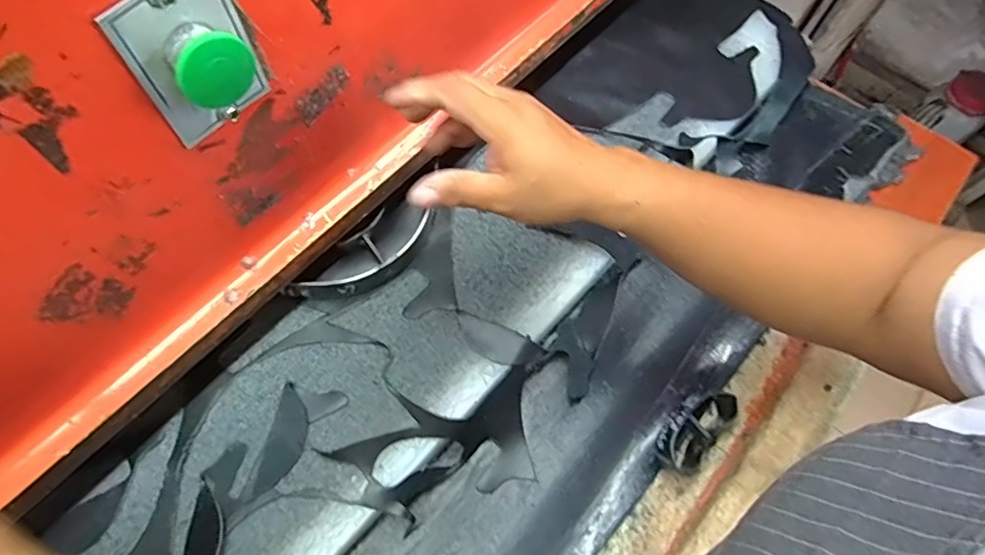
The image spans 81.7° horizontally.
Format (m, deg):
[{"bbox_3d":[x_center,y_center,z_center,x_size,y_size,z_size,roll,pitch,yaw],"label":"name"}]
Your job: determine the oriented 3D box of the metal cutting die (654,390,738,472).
[{"bbox_3d":[0.168,0.121,0.467,0.072,0.036,0.040,-40,71,-19],"label":"metal cutting die"}]

